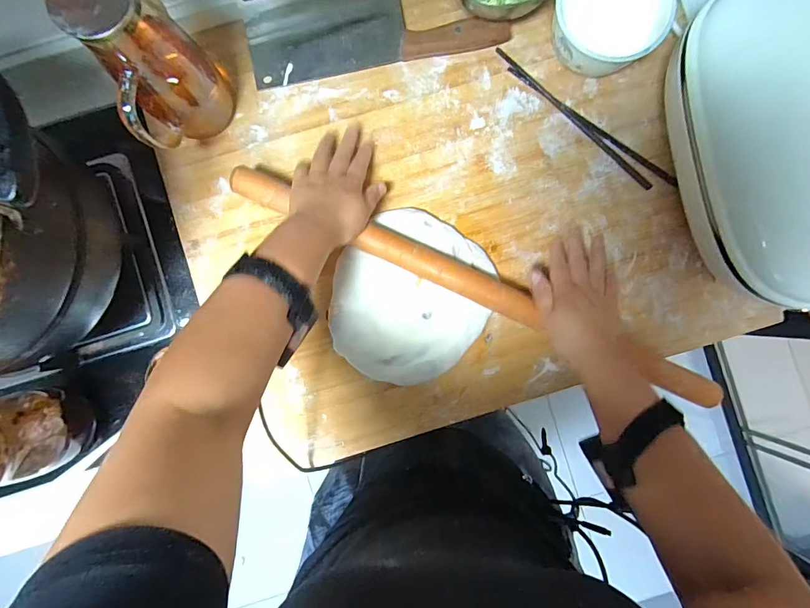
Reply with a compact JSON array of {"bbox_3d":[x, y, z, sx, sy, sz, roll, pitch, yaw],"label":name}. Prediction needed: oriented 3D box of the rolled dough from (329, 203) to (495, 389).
[{"bbox_3d":[0.007,-0.007,0.464,0.177,0.013,0.195,10,89,0],"label":"rolled dough"}]

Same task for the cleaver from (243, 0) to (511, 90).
[{"bbox_3d":[-0.035,-0.325,0.470,0.294,0.021,0.091,-10,89,0],"label":"cleaver"}]

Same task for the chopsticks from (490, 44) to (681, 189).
[{"bbox_3d":[0.208,-0.217,0.466,0.251,0.018,0.023,42,89,1],"label":"chopsticks"}]

